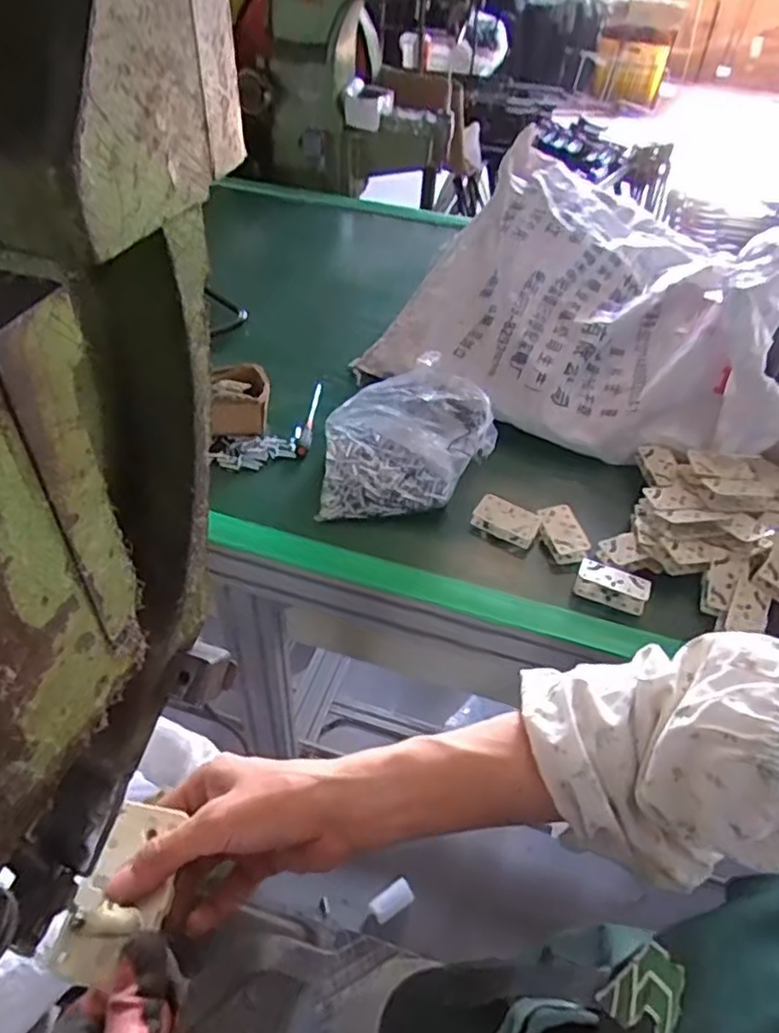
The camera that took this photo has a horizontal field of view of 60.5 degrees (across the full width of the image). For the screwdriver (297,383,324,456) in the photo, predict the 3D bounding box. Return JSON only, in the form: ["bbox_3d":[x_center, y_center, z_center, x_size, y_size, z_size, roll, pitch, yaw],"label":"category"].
[{"bbox_3d":[-0.112,-0.145,0.965,0.017,0.019,0.156,6,45,2],"label":"screwdriver"}]

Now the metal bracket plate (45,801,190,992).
[{"bbox_3d":[-0.131,0.184,0.329,0.040,0.015,0.077,12,56,7],"label":"metal bracket plate"}]

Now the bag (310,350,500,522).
[{"bbox_3d":[0.020,-0.107,0.876,0.210,0.100,0.204,-1,45,-5],"label":"bag"}]

